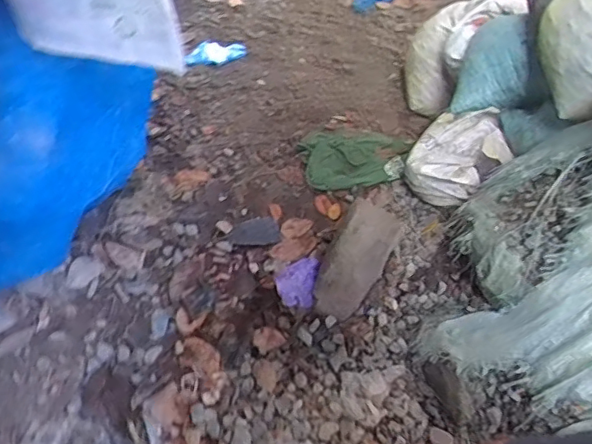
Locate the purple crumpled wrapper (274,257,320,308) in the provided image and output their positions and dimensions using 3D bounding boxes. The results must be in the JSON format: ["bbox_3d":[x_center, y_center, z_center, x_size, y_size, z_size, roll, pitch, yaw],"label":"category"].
[{"bbox_3d":[0.002,0.107,1.104,0.079,0.042,0.131,10,49,2],"label":"purple crumpled wrapper"}]

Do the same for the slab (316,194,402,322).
[{"bbox_3d":[0.108,0.073,1.064,0.112,0.062,0.228,26,88,15],"label":"slab"}]

